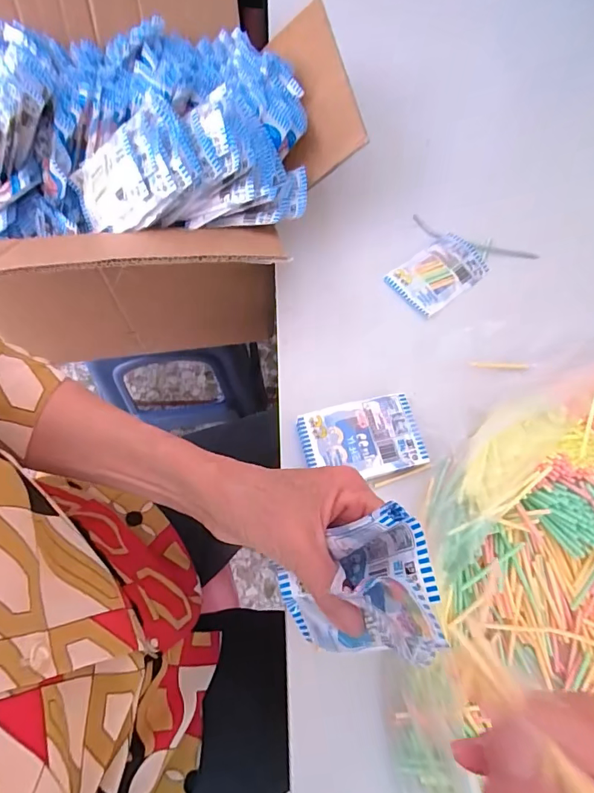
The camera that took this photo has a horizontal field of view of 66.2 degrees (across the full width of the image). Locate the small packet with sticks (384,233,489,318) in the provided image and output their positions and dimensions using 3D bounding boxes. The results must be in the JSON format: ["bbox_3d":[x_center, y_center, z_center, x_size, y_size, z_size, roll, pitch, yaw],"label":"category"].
[{"bbox_3d":[0.154,-0.134,0.496,0.100,0.011,0.062,-36,73,-16],"label":"small packet with sticks"}]

